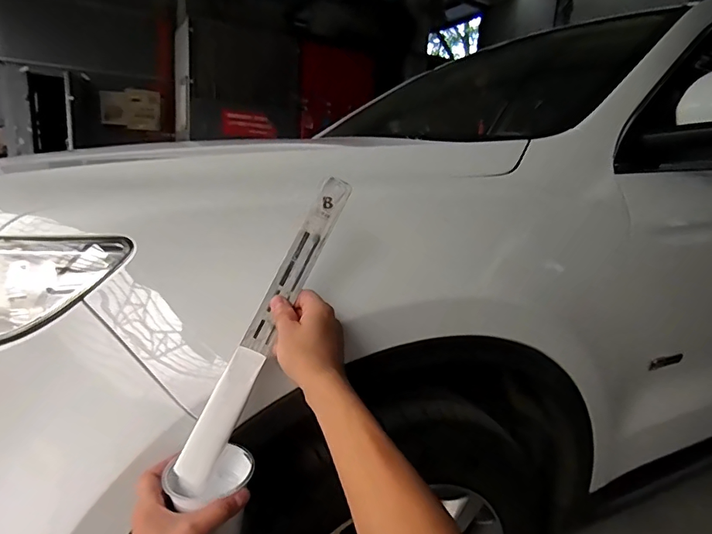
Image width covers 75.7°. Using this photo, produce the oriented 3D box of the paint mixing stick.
[{"bbox_3d":[-0.092,0.061,0.483,0.035,0.341,0.007,27,-7,-1],"label":"paint mixing stick"}]

